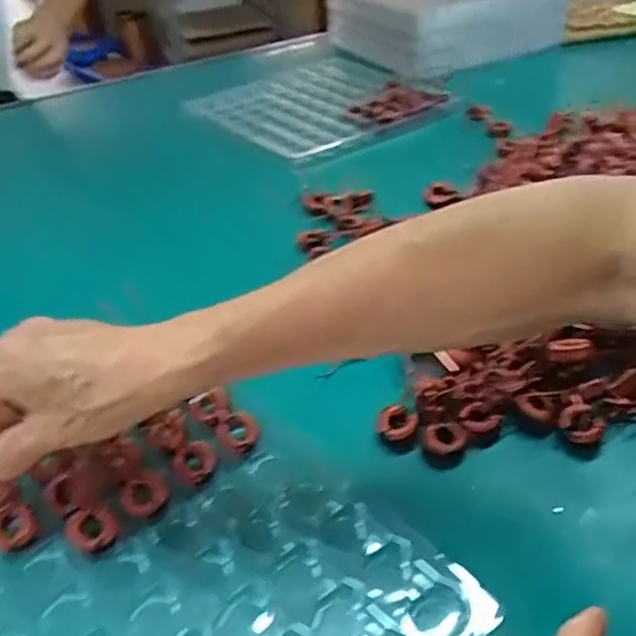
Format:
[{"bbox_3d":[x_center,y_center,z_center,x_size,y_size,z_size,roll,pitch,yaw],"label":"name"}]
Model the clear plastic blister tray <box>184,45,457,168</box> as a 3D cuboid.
[{"bbox_3d":[0.000,-0.310,0.935,0.293,0.031,0.302,-26,41,-26],"label":"clear plastic blister tray"}]

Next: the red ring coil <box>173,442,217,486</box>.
[{"bbox_3d":[-0.077,0.089,0.405,0.022,0.010,0.024,-3,36,2],"label":"red ring coil"}]

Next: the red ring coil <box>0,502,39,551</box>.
[{"bbox_3d":[-0.179,0.121,0.380,0.025,0.013,0.025,-3,36,2],"label":"red ring coil"}]

